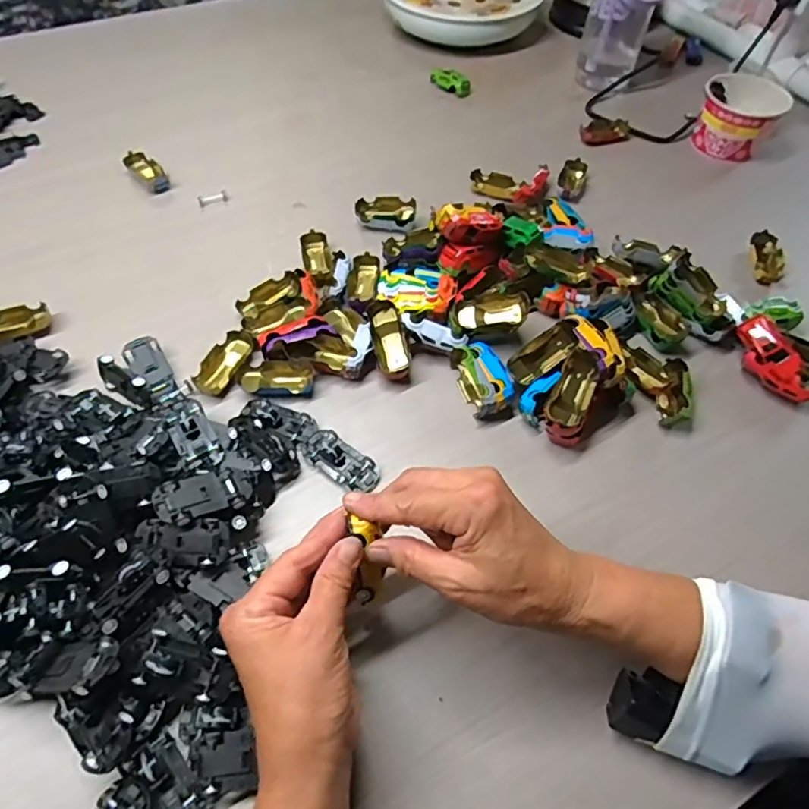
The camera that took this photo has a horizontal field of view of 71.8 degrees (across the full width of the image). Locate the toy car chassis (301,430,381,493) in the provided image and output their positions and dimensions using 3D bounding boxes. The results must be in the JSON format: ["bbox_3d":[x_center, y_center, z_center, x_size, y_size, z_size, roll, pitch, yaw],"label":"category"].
[{"bbox_3d":[-0.050,0.043,0.439,0.065,0.010,0.030,33,61,20],"label":"toy car chassis"}]

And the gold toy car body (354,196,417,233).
[{"bbox_3d":[-0.021,-0.205,0.602,0.063,0.023,0.031,11,56,6],"label":"gold toy car body"}]

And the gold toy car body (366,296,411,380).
[{"bbox_3d":[-0.013,-0.057,0.500,0.030,0.019,0.077,-14,86,-10],"label":"gold toy car body"}]

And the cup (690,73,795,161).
[{"bbox_3d":[0.404,-0.350,0.677,0.093,0.061,0.078,25,58,15],"label":"cup"}]

